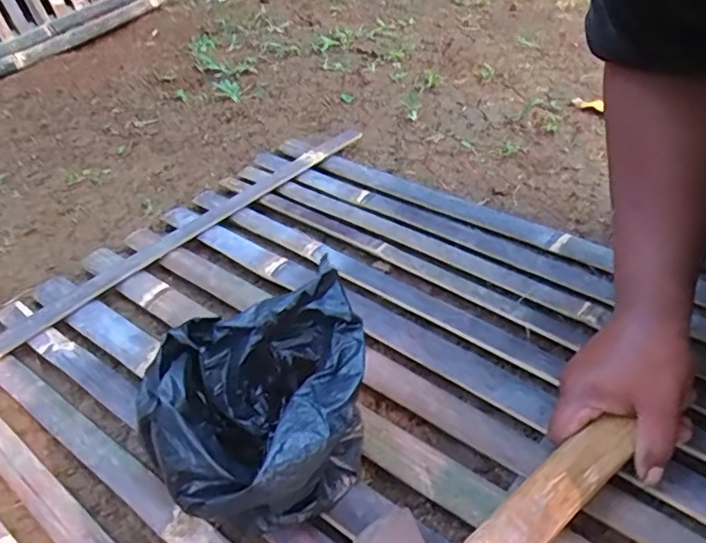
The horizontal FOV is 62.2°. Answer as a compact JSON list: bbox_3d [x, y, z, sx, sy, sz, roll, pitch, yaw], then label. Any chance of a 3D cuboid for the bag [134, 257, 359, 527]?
[{"bbox_3d":[-0.060,0.101,0.424,0.157,0.120,0.133,-22,43,-20],"label":"bag"}]

